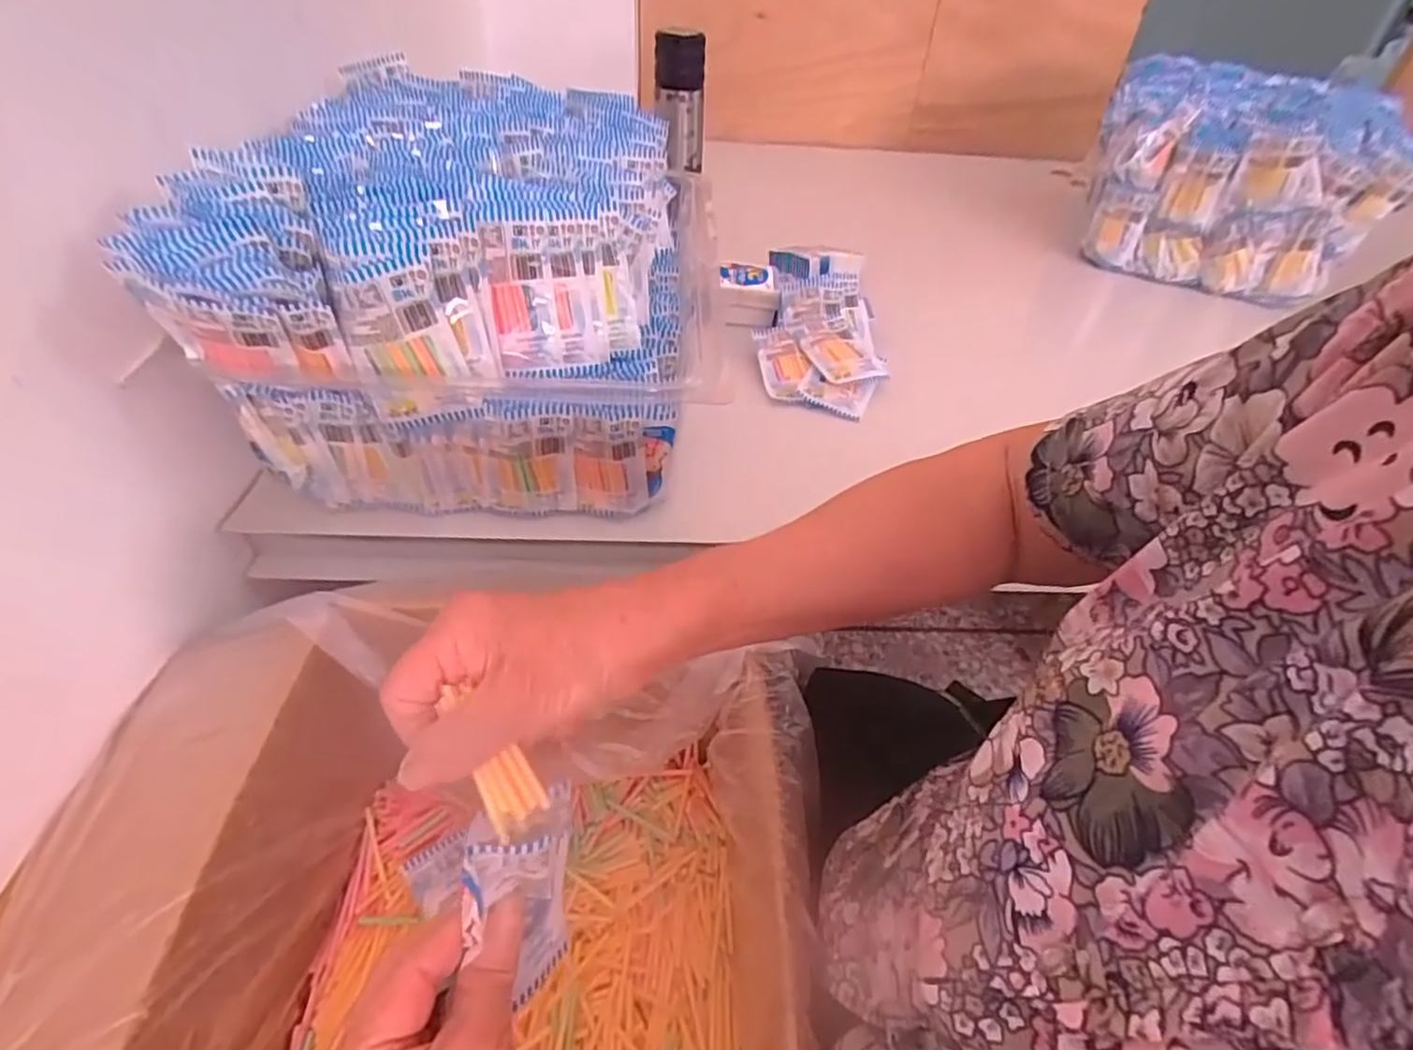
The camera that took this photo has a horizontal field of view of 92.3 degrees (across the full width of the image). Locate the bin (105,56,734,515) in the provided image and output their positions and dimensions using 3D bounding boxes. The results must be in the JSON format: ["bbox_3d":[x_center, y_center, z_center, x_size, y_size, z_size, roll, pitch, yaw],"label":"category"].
[{"bbox_3d":[-0.168,-0.205,0.555,0.305,0.198,0.433,-1,42,-6],"label":"bin"}]

